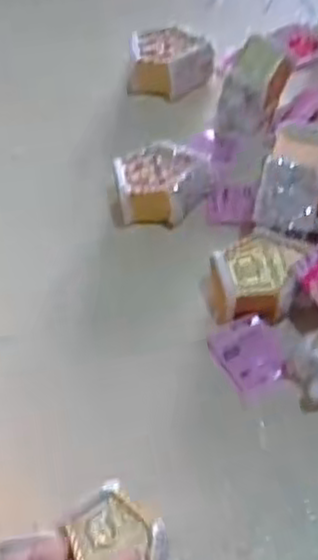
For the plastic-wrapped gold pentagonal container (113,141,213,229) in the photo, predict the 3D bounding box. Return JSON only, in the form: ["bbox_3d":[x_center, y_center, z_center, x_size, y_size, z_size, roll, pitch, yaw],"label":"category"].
[{"bbox_3d":[0.004,-0.084,0.664,0.086,0.040,0.067,-11,57,-4],"label":"plastic-wrapped gold pentagonal container"}]

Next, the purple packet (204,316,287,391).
[{"bbox_3d":[0.072,0.056,0.591,0.053,0.009,0.059,-22,59,-11],"label":"purple packet"}]

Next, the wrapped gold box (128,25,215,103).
[{"bbox_3d":[0.012,-0.214,0.750,0.086,0.045,0.063,1,57,4],"label":"wrapped gold box"}]

